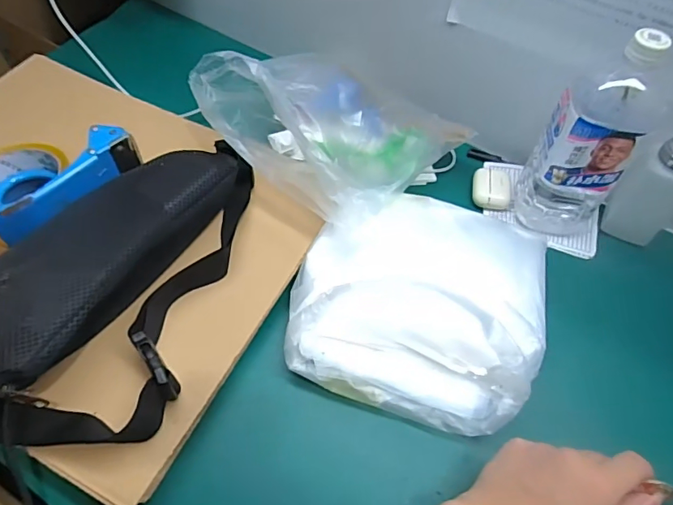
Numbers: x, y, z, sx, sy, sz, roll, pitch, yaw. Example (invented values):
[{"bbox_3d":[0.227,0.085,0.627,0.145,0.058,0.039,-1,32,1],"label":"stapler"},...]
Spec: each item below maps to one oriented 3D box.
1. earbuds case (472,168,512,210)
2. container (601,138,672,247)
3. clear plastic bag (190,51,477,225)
[{"bbox_3d":[0.187,-0.078,0.581,0.044,0.018,0.059,8,56,3],"label":"earbuds case"},{"bbox_3d":[0.342,-0.063,0.523,0.056,0.117,0.051,3,56,0],"label":"container"},{"bbox_3d":[-0.010,-0.158,0.531,0.232,0.114,0.216,38,63,20],"label":"clear plastic bag"}]

